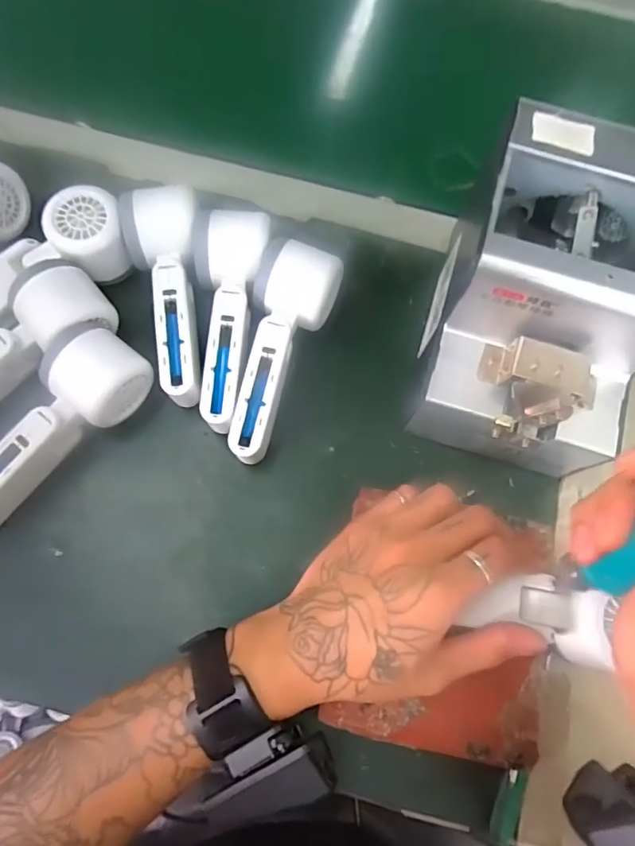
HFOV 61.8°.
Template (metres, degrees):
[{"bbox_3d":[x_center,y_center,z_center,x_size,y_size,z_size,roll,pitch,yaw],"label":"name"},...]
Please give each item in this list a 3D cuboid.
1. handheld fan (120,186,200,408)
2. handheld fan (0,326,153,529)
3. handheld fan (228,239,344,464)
[{"bbox_3d":[-0.105,-0.093,0.397,0.055,0.058,0.161,-11,74,-5],"label":"handheld fan"},{"bbox_3d":[-0.187,0.009,0.362,0.048,0.065,0.167,41,76,9],"label":"handheld fan"},{"bbox_3d":[-0.034,-0.049,0.384,0.053,0.057,0.155,20,74,4],"label":"handheld fan"}]

